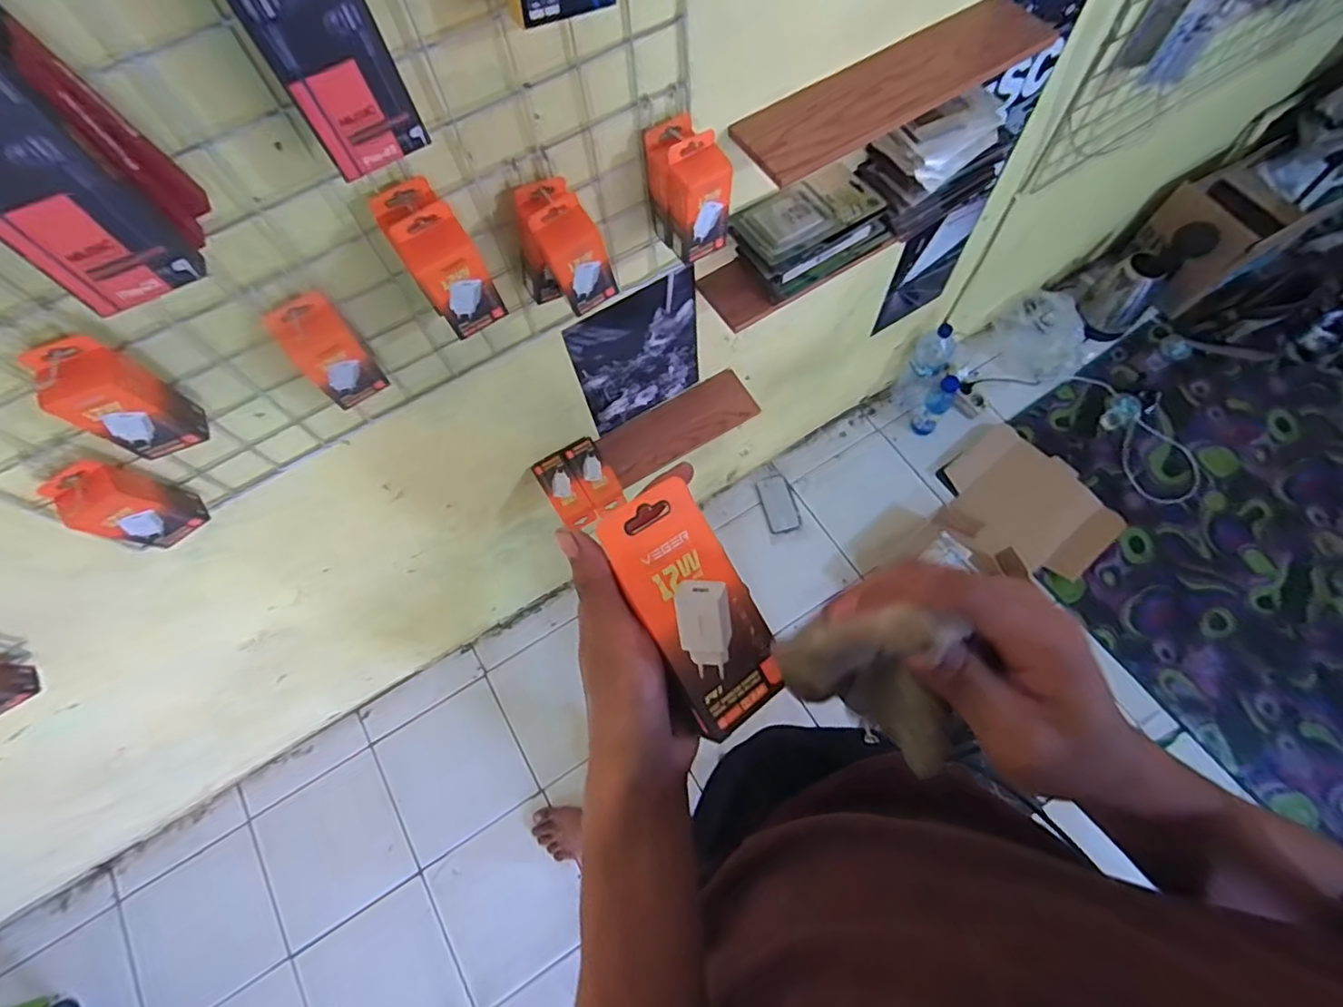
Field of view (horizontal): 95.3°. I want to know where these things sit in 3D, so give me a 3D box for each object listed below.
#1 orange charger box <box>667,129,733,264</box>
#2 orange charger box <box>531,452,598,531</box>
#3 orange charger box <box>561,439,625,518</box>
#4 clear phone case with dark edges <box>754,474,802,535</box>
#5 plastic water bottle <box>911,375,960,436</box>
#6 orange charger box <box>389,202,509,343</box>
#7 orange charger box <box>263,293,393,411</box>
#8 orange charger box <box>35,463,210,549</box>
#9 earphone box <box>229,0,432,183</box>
[{"bbox_3d":[0.029,-0.317,0.649,0.055,0.119,0.048,-30,69,-9],"label":"orange charger box"},{"bbox_3d":[-0.177,-0.019,1.004,0.058,0.028,0.129,-31,69,-9],"label":"orange charger box"},{"bbox_3d":[-0.125,-0.043,1.015,0.057,0.031,0.137,-29,69,-8],"label":"orange charger box"},{"bbox_3d":[0.277,0.001,1.589,0.087,0.012,0.153,-16,69,-5],"label":"clear phone case with dark edges"},{"bbox_3d":[0.671,-0.243,1.564,0.064,0.168,0.076,33,73,13],"label":"plastic water bottle"},{"bbox_3d":[-0.199,-0.208,0.558,0.060,0.113,0.048,-31,69,-9],"label":"orange charger box"},{"bbox_3d":[-0.330,-0.145,0.597,0.065,0.113,0.048,-29,69,-8],"label":"orange charger box"},{"bbox_3d":[-0.532,0.002,0.605,0.064,0.107,0.049,-38,71,-12],"label":"orange charger box"},{"bbox_3d":[-0.227,-0.305,0.380,0.075,0.173,0.055,-27,69,-8],"label":"earphone box"}]

